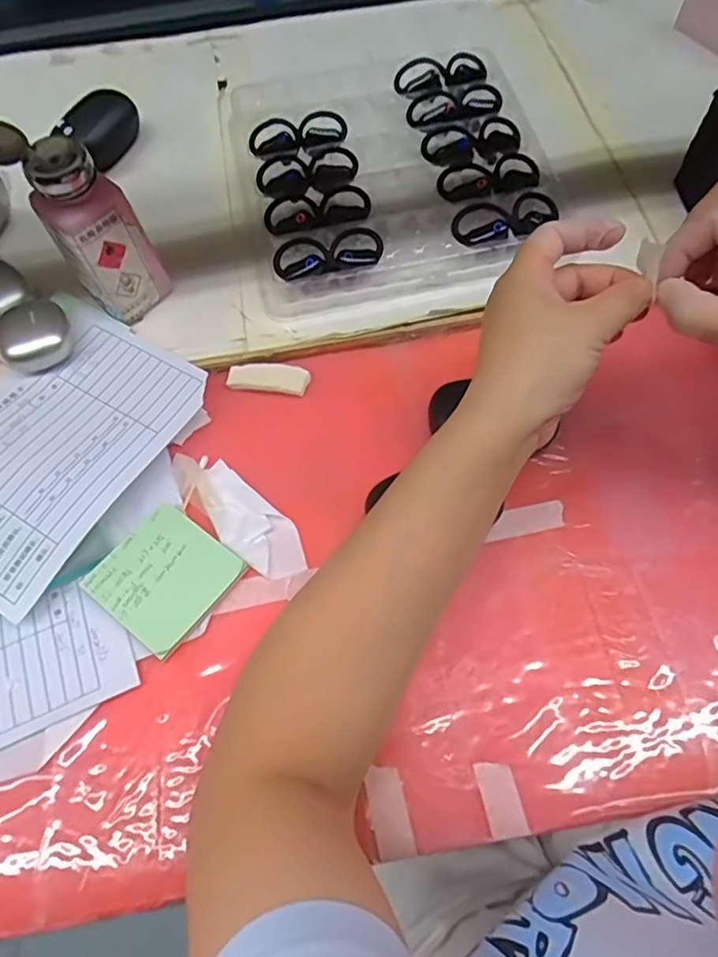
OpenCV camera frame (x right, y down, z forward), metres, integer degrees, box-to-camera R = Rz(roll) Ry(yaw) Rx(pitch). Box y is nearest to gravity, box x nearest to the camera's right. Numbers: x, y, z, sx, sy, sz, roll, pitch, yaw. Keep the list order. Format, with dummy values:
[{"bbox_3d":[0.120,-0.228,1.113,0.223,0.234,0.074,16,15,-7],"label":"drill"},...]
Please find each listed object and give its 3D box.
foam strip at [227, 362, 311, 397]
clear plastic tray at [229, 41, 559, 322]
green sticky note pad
[{"bbox_3d":[-0.070,-0.079,0.455,0.063,0.005,0.023,9,63,7],"label":"foam strip"},{"bbox_3d":[0.022,-0.264,0.505,0.241,0.038,0.267,-8,63,-2],"label":"clear plastic tray"},{"bbox_3d":[-0.126,0.062,0.379,0.076,0.012,0.076,34,69,18],"label":"green sticky note pad"}]

